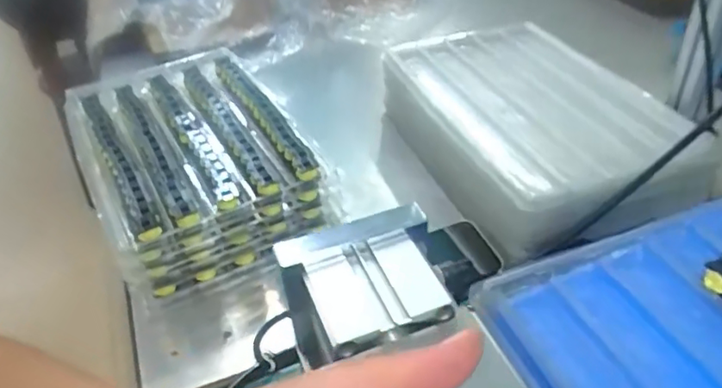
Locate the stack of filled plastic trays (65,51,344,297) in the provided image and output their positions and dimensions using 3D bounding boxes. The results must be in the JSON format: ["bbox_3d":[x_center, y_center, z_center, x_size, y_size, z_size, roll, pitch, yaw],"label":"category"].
[{"bbox_3d":[-0.184,-0.036,0.637,0.196,0.091,0.286,-25,44,-21],"label":"stack of filled plastic trays"}]

